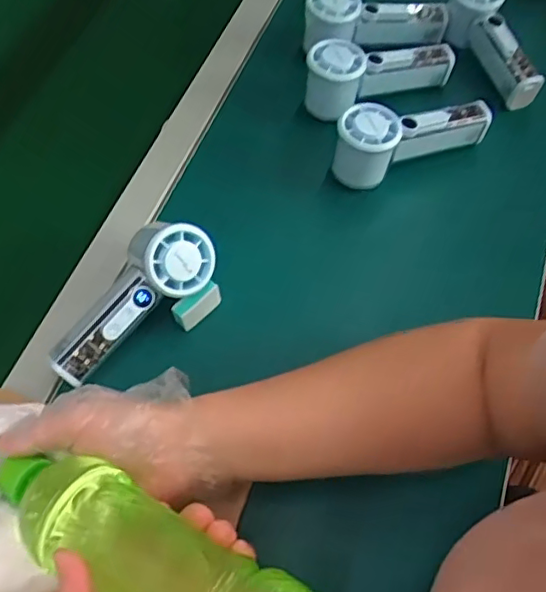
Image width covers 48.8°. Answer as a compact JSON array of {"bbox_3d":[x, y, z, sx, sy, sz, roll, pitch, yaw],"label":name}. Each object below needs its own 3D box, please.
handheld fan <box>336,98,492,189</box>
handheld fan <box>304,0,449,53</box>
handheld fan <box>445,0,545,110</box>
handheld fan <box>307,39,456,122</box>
[{"bbox_3d":[0.130,-0.154,0.577,0.156,0.074,0.053,-25,62,-11],"label":"handheld fan"},{"bbox_3d":[0.115,-0.294,0.653,0.159,0.059,0.051,-4,59,-17],"label":"handheld fan"},{"bbox_3d":[0.231,-0.281,0.645,0.071,0.062,0.157,-6,60,-1],"label":"handheld fan"},{"bbox_3d":[0.105,-0.233,0.610,0.159,0.061,0.047,-21,61,-9],"label":"handheld fan"}]

